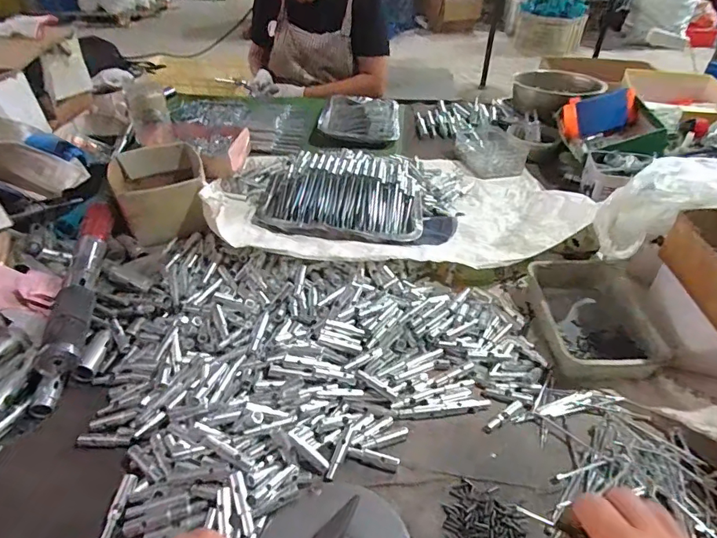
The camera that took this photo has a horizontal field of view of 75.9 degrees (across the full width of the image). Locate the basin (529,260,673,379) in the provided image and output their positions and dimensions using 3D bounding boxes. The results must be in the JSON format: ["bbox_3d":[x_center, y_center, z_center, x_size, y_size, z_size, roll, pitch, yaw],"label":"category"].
[{"bbox_3d":[0.295,0.060,0.593,0.132,0.060,0.186,4,38,5],"label":"basin"}]

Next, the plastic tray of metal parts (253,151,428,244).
[{"bbox_3d":[-0.024,-0.124,0.748,0.250,0.034,0.176,6,63,-4],"label":"plastic tray of metal parts"}]

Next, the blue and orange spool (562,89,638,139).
[{"bbox_3d":[0.518,-0.335,0.983,0.160,0.065,0.076,-17,39,-2],"label":"blue and orange spool"}]

